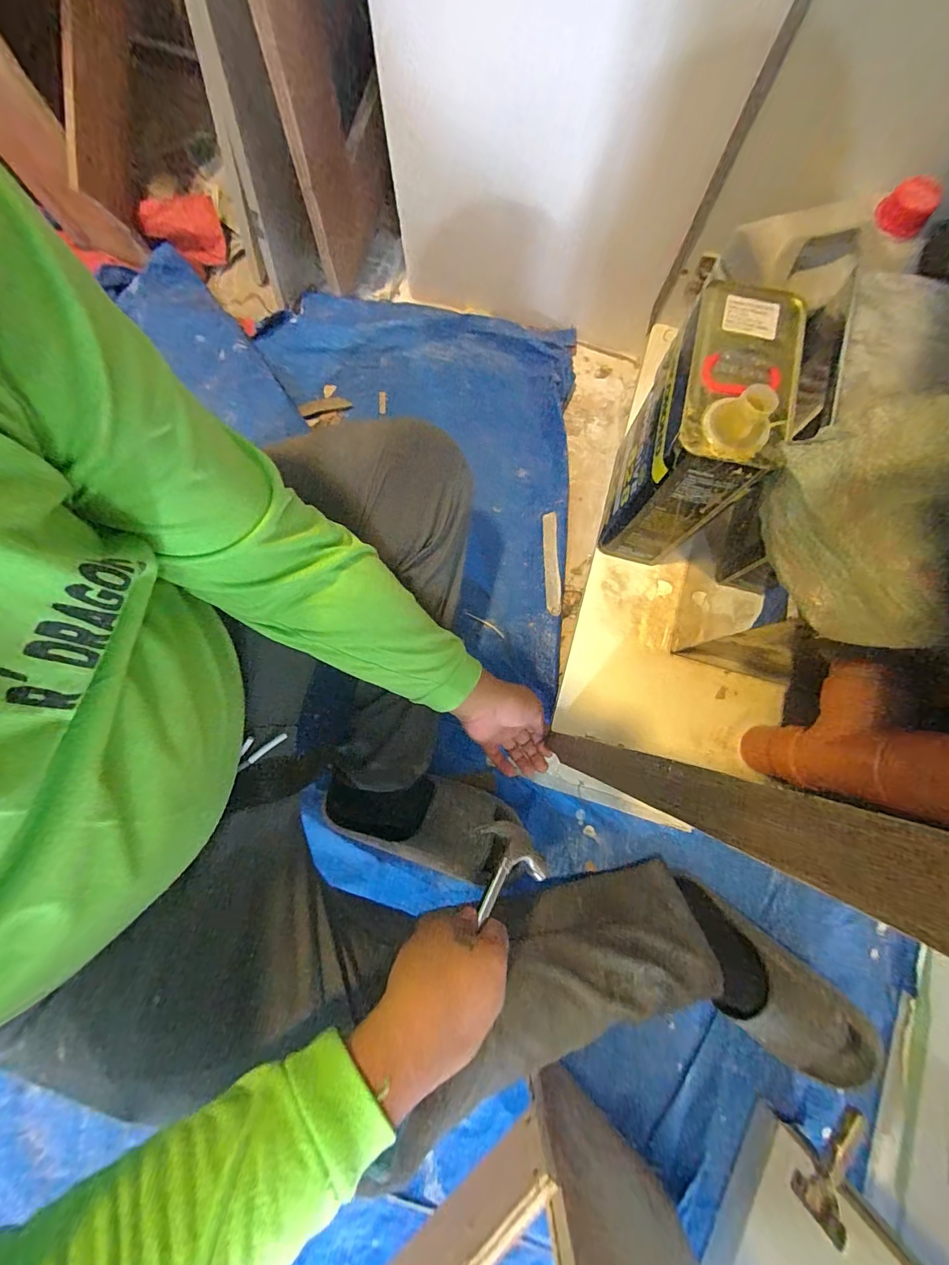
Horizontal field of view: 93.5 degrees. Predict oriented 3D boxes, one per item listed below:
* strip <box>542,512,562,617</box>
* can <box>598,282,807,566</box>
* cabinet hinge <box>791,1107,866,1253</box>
[{"bbox_3d":[0.121,-0.108,0.698,0.024,0.004,0.162,-4,78,12],"label":"strip"},{"bbox_3d":[0.221,-0.198,0.482,0.097,0.240,0.169,18,80,3],"label":"can"},{"bbox_3d":[0.404,0.596,0.501,0.023,0.051,0.118,28,81,4],"label":"cabinet hinge"}]

